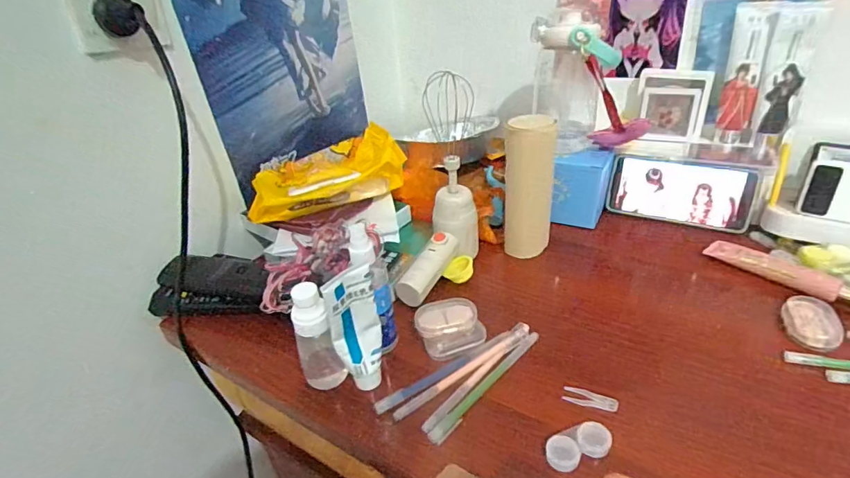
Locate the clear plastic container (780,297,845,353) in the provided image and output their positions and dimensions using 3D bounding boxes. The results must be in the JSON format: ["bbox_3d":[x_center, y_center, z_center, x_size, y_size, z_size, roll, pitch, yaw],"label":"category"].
[{"bbox_3d":[0.368,0.079,0.443,0.044,0.018,0.057,11,36,24],"label":"clear plastic container"}]

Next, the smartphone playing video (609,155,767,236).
[{"bbox_3d":[0.332,-0.061,0.608,0.167,0.081,0.012,13,14,28],"label":"smartphone playing video"}]

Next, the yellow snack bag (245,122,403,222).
[{"bbox_3d":[-0.139,-0.094,0.631,0.200,0.057,0.135,-15,34,-14],"label":"yellow snack bag"}]

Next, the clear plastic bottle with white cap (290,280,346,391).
[{"bbox_3d":[-0.095,0.091,0.412,0.034,0.118,0.029,-17,35,-18],"label":"clear plastic bottle with white cap"}]

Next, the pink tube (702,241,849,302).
[{"bbox_3d":[0.385,0.034,0.503,0.025,0.018,0.144,-27,38,-30],"label":"pink tube"}]

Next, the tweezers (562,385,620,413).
[{"bbox_3d":[0.141,0.137,0.397,0.044,0.008,0.016,9,36,22],"label":"tweezers"}]

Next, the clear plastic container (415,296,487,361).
[{"bbox_3d":[0.024,0.088,0.461,0.061,0.033,0.048,-19,35,-19],"label":"clear plastic container"}]

